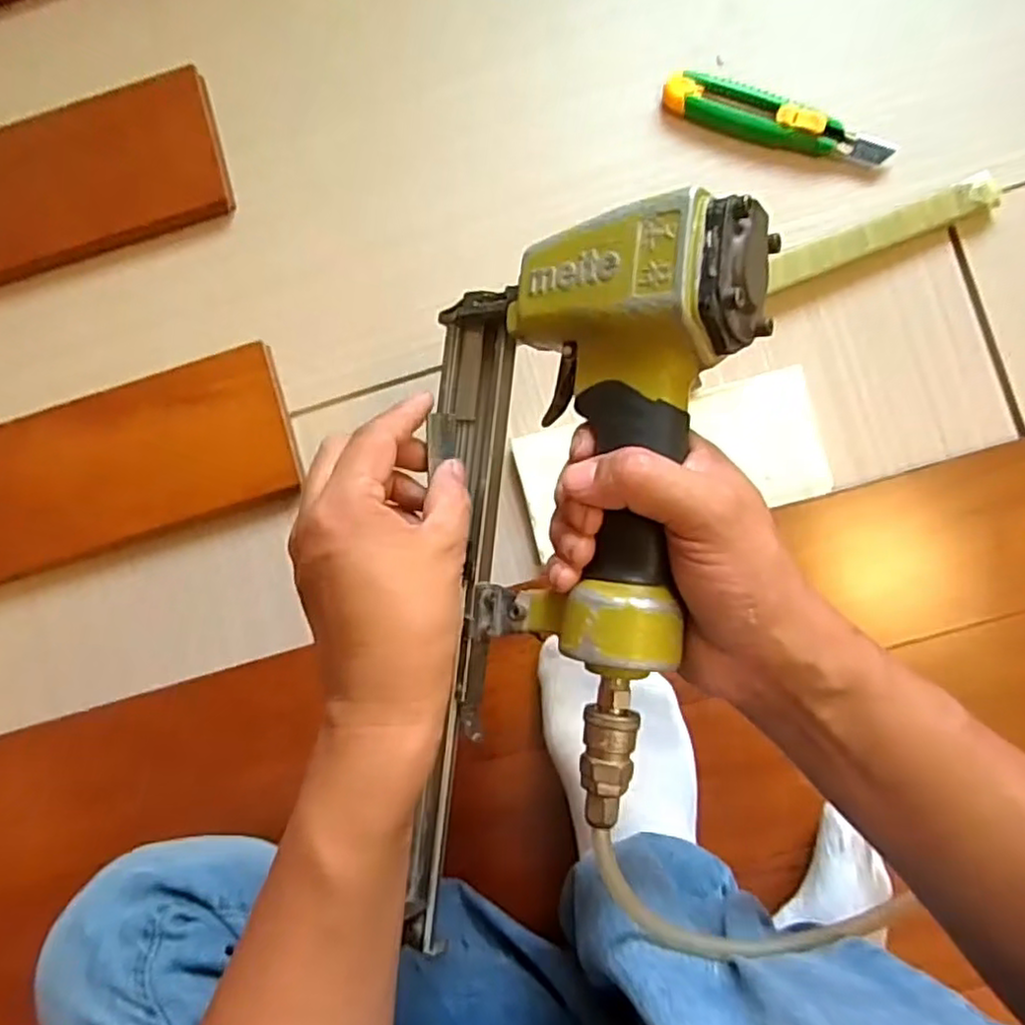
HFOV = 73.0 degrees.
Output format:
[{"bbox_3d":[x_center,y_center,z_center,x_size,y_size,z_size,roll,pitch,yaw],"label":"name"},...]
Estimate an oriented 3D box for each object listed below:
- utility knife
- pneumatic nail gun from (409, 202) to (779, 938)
[{"bbox_3d":[0.204,-0.303,0.537,0.176,0.013,0.030,20,90,4],"label":"utility knife"},{"bbox_3d":[0.001,0.040,0.337,0.166,0.073,0.362,22,105,43],"label":"pneumatic nail gun"}]

